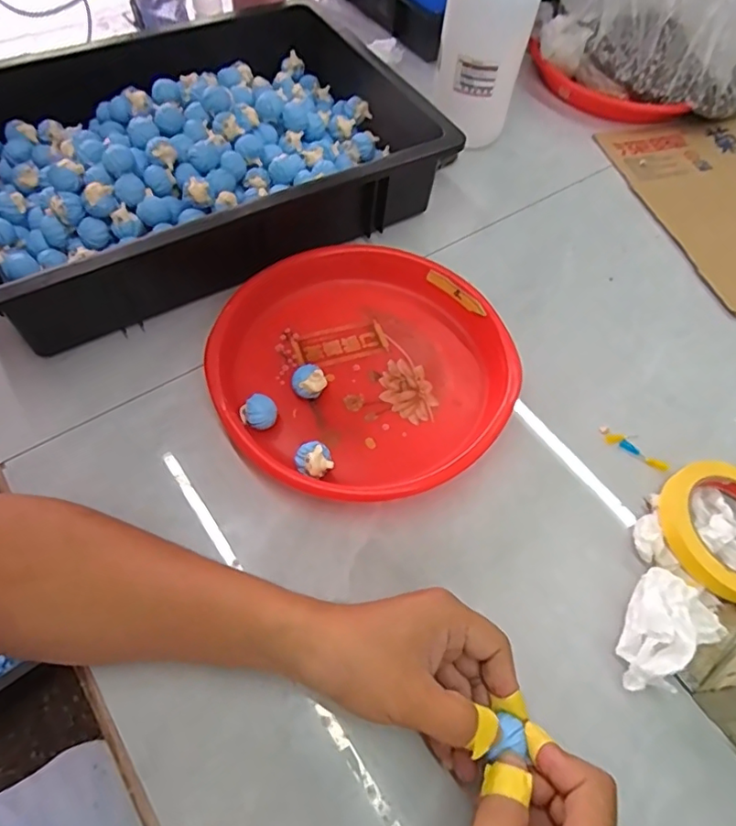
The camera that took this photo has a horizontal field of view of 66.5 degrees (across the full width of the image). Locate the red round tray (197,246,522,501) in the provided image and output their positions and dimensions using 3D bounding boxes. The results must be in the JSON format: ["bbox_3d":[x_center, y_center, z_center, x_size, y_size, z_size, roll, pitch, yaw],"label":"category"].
[{"bbox_3d":[-0.004,-0.041,0.488,0.246,0.039,0.245,1,58,-1],"label":"red round tray"}]

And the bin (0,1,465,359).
[{"bbox_3d":[-0.172,-0.257,0.577,0.456,0.109,0.313,-27,63,-17],"label":"bin"}]

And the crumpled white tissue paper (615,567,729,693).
[{"bbox_3d":[0.201,0.146,0.386,0.091,0.034,0.059,-30,64,-19],"label":"crumpled white tissue paper"}]

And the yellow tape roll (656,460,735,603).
[{"bbox_3d":[0.276,0.090,0.431,0.100,0.025,0.106,1,58,-1],"label":"yellow tape roll"}]

